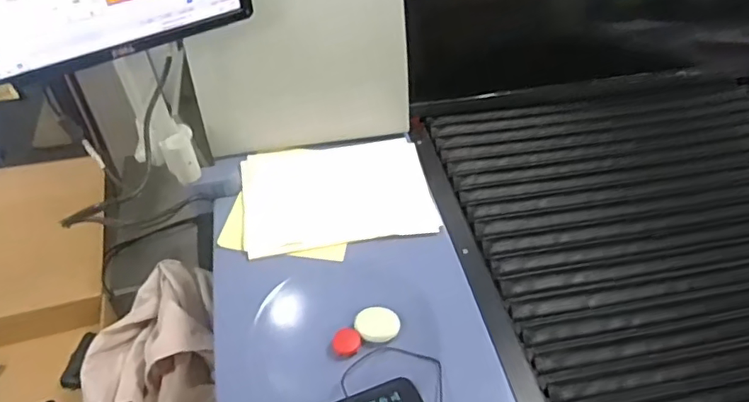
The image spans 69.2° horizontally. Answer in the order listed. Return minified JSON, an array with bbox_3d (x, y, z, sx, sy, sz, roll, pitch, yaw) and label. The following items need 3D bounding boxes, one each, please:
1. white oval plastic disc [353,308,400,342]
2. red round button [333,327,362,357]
[{"bbox_3d":[0.004,0.175,0.768,0.062,0.013,0.048,5,46,6],"label":"white oval plastic disc"},{"bbox_3d":[-0.038,0.194,0.748,0.039,0.008,0.040,0,45,0],"label":"red round button"}]

